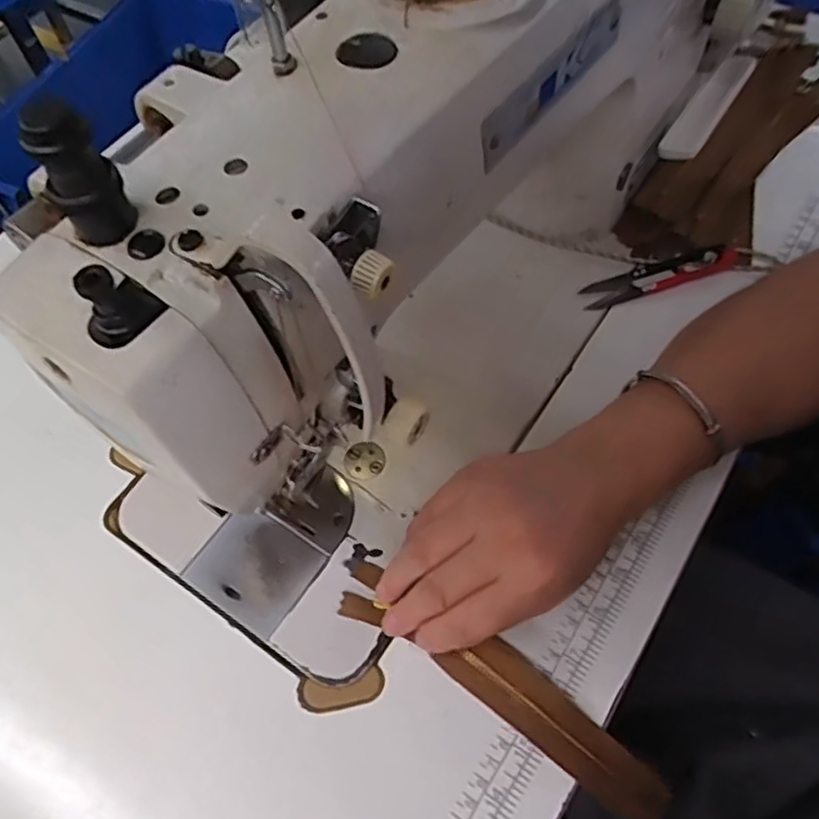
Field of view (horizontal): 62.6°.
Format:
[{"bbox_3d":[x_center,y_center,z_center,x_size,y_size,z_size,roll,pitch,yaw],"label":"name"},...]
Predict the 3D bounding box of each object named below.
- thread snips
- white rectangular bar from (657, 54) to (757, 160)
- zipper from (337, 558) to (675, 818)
[{"bbox_3d":[0.184,-0.095,0.469,0.125,0.018,0.024,-12,60,-4],"label":"thread snips"},{"bbox_3d":[0.202,-0.205,0.452,0.020,0.024,0.108,31,66,19],"label":"white rectangular bar"},{"bbox_3d":[0.046,0.136,0.336,0.186,0.030,0.032,32,67,13],"label":"zipper"}]

